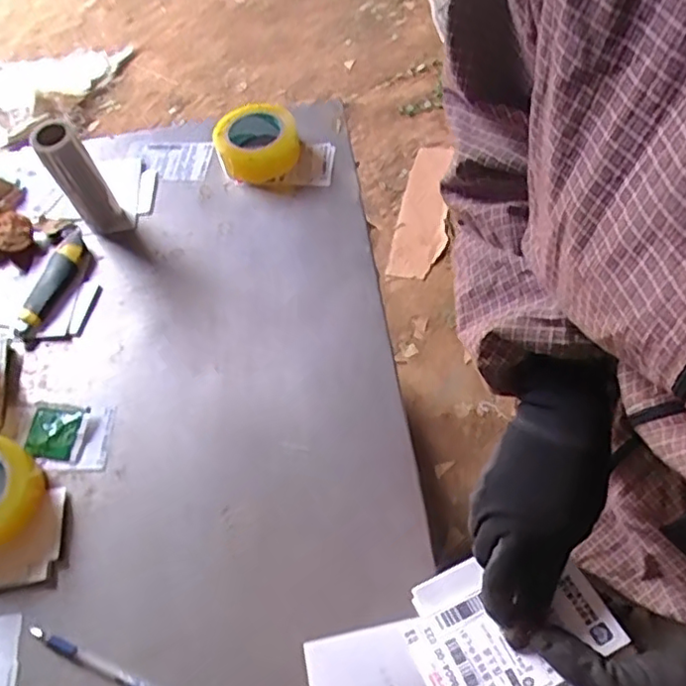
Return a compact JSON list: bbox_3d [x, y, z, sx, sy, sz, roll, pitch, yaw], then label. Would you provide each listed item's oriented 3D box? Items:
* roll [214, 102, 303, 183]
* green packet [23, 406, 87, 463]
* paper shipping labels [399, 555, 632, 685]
[{"bbox_3d":[-0.119,-0.280,0.881,0.114,0.045,0.117,-1,58,2],"label":"roll"},{"bbox_3d":[-0.322,0.099,0.707,0.066,0.009,0.057,4,59,6],"label":"green packet"},{"bbox_3d":[0.113,0.201,0.420,0.125,0.016,0.131,-26,47,-5],"label":"paper shipping labels"}]

